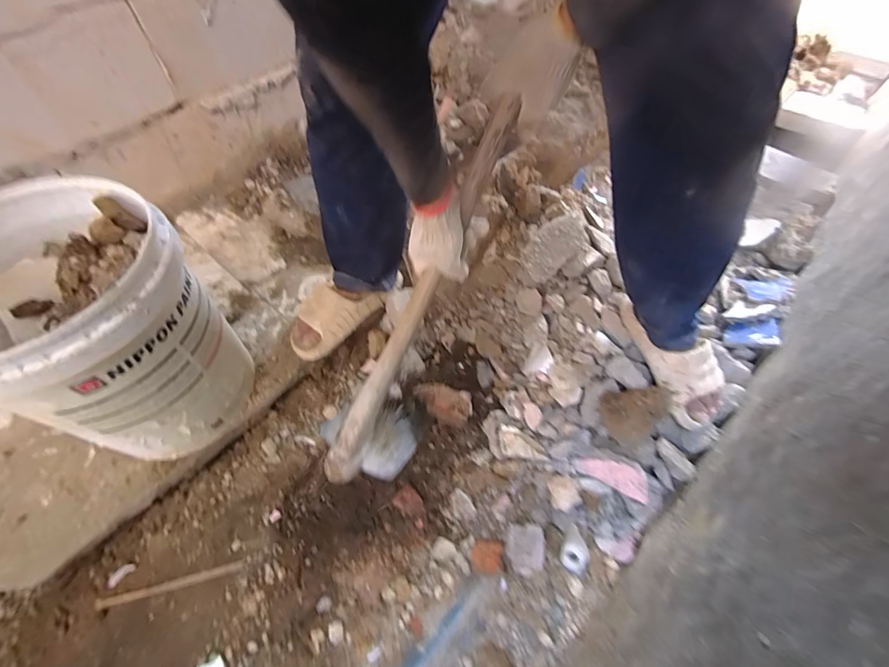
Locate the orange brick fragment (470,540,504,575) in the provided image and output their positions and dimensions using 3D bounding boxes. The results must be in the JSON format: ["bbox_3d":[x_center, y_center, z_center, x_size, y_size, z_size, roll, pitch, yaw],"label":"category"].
[{"bbox_3d":[0.084,0.436,0.756,0.063,0.046,0.059,1,58,-2],"label":"orange brick fragment"}]

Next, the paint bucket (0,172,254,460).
[{"bbox_3d":[-0.515,0.008,0.609,0.300,0.368,0.286,35,63,18],"label":"paint bucket"}]

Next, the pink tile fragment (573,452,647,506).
[{"bbox_3d":[0.331,0.270,0.763,0.134,0.066,0.017,20,11,38],"label":"pink tile fragment"}]

